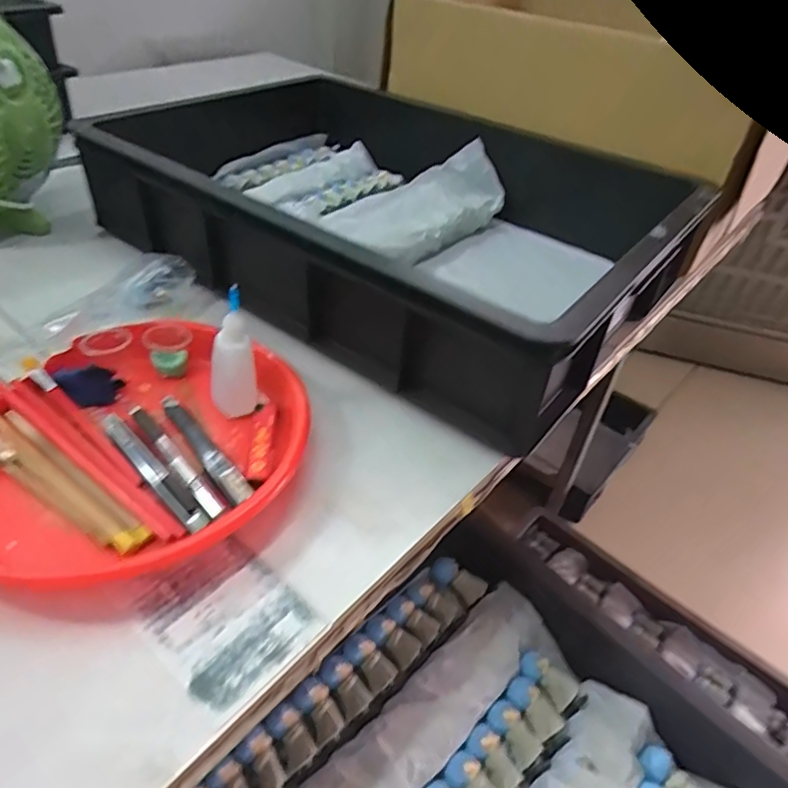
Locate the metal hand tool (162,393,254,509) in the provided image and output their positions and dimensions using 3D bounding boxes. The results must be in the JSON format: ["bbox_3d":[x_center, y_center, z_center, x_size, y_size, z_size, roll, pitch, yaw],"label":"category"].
[{"bbox_3d":[-0.142,0.038,0.427,0.019,0.009,0.128,-25,50,-31],"label":"metal hand tool"}]

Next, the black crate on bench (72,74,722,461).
[{"bbox_3d":[-0.005,-0.198,0.634,0.572,0.132,0.395,28,45,24],"label":"black crate on bench"}]

